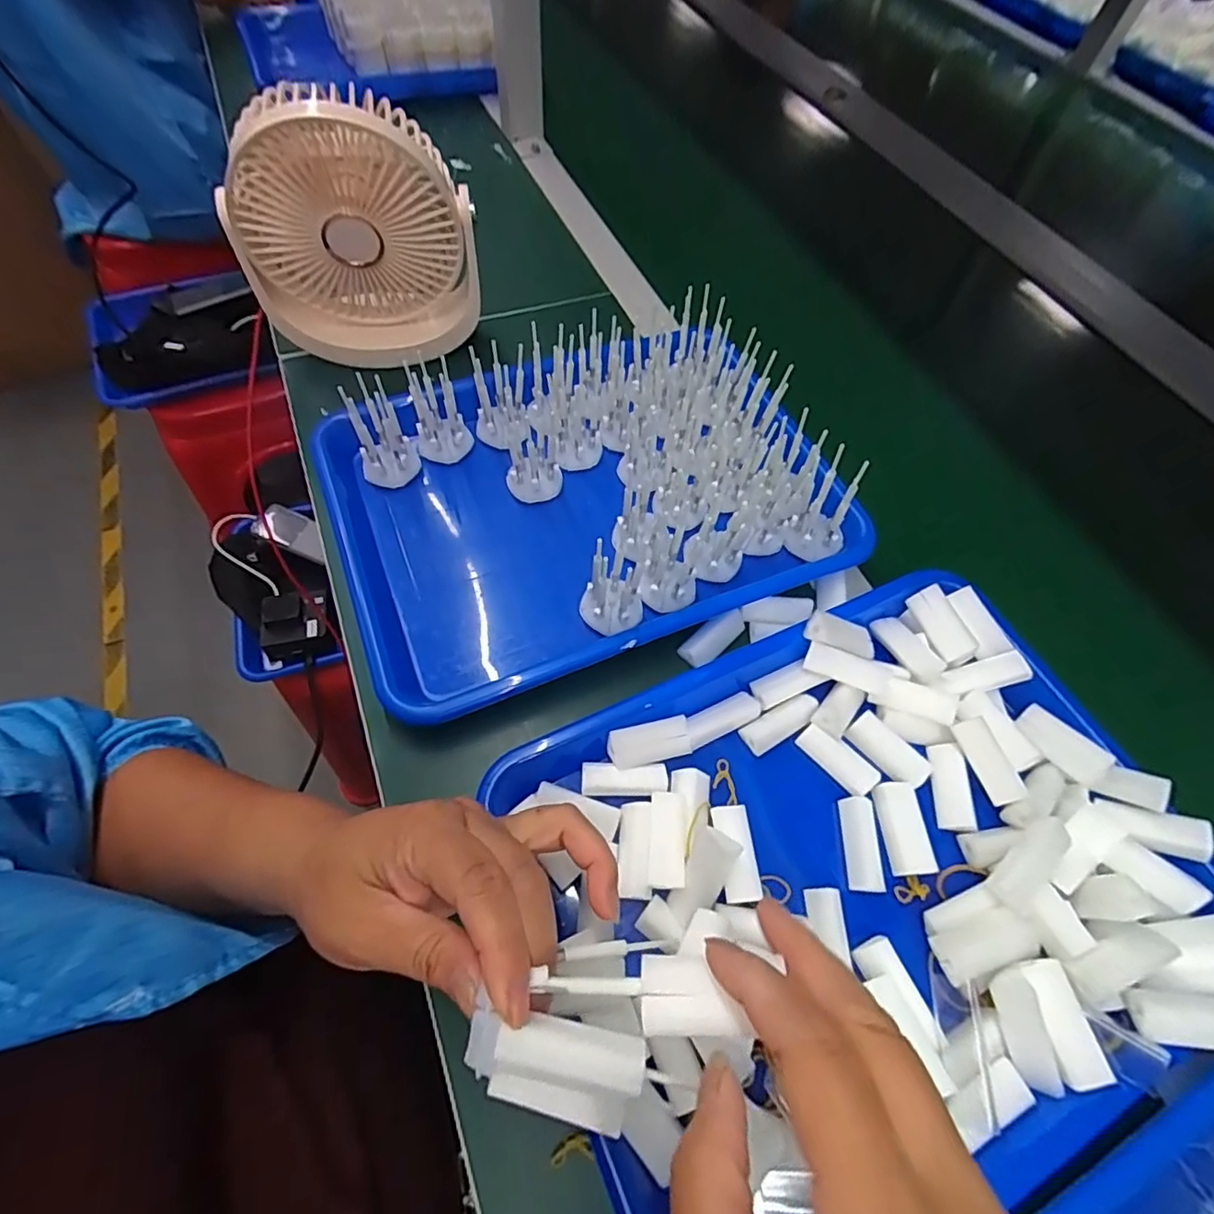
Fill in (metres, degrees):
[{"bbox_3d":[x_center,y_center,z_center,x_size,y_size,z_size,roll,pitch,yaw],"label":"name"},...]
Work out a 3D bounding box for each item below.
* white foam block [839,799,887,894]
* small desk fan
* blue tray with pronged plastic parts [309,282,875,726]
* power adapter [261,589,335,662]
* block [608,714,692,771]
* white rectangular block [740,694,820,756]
[{"bbox_3d":[0.136,0.126,0.309,0.018,0.011,0.045,2,61,-3],"label":"white foam block"},{"bbox_3d":[-0.178,-0.268,0.417,0.154,0.169,0.063,-3,61,-5],"label":"small desk fan"},{"bbox_3d":[-0.013,-0.084,0.392,0.336,0.065,0.243,-19,64,-14],"label":"blue tray with pronged plastic parts"},{"bbox_3d":[-0.372,0.018,0.695,0.072,0.029,0.081,-15,63,-12],"label":"power adapter"},{"bbox_3d":[0.024,0.076,0.322,0.046,0.015,0.020,-13,62,-11],"label":"block"},{"bbox_3d":[0.100,0.068,0.336,0.046,0.013,0.019,-25,65,-17],"label":"white rectangular block"}]

